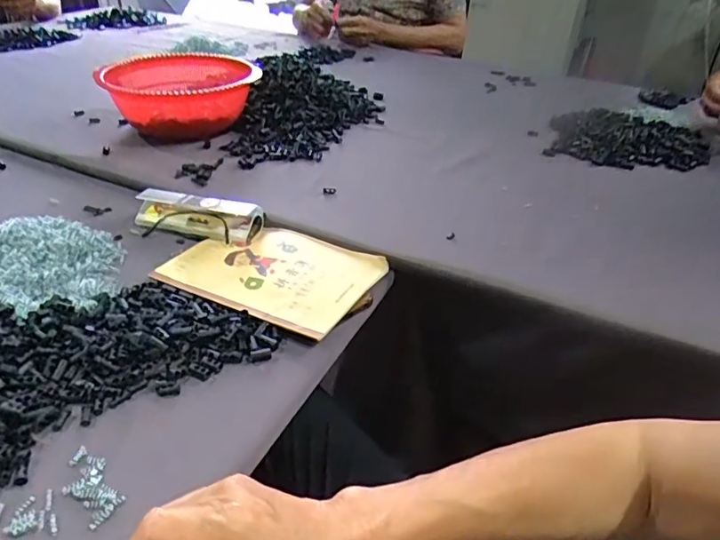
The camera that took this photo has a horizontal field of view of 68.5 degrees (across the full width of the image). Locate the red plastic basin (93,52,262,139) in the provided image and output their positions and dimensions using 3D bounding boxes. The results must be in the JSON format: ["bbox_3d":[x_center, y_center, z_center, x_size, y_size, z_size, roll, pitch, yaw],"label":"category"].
[{"bbox_3d":[-0.281,-0.276,0.851,0.226,0.099,0.204,-16,39,-23],"label":"red plastic basin"}]

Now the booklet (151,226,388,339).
[{"bbox_3d":[-0.092,-0.003,0.561,0.202,0.004,0.144,18,39,22],"label":"booklet"}]

